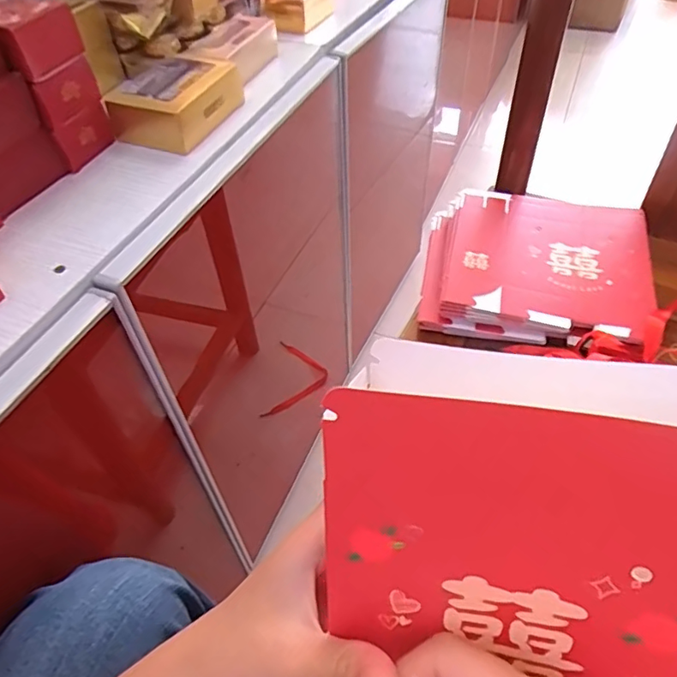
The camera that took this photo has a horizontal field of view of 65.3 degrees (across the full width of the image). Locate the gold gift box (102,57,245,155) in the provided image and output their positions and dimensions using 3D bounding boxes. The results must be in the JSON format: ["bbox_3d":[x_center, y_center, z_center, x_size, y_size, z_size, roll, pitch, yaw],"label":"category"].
[{"bbox_3d":[-0.139,-0.208,0.458,0.069,0.042,0.098,19,53,19],"label":"gold gift box"}]

